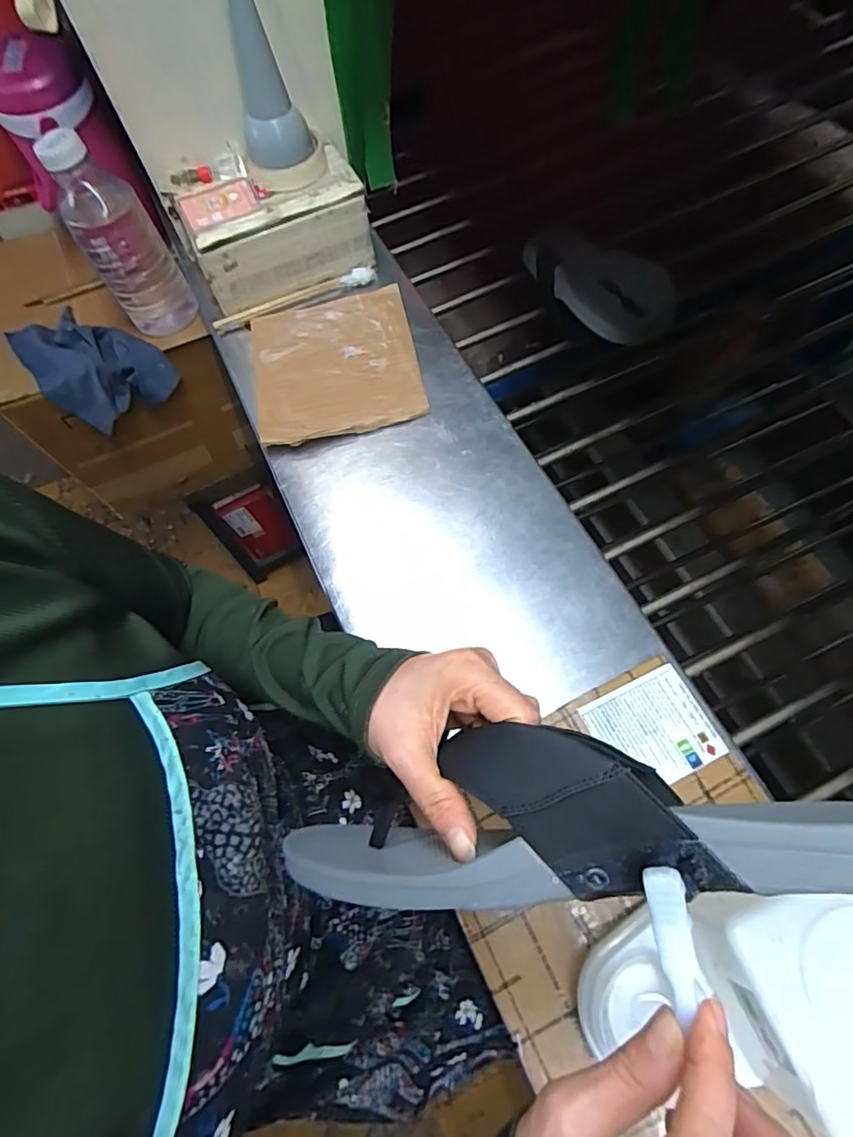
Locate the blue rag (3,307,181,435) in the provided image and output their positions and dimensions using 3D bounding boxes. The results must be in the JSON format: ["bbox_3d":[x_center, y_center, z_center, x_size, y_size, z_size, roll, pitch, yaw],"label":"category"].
[{"bbox_3d":[-0.460,-0.279,0.752,0.218,0.073,0.136,36,73,19],"label":"blue rag"}]

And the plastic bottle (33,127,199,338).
[{"bbox_3d":[-0.362,-0.385,0.673,0.092,0.233,0.072,-29,66,-8],"label":"plastic bottle"}]

